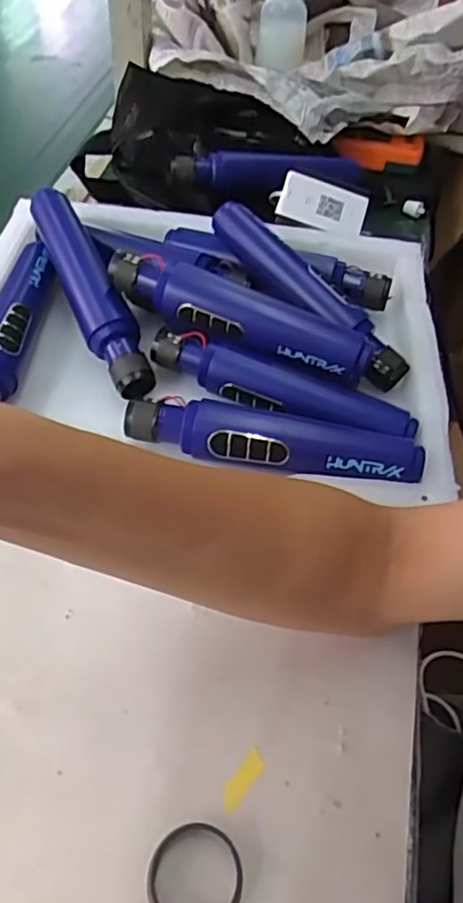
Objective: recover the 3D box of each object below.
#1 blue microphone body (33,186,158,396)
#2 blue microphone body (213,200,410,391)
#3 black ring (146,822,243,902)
[{"bbox_3d":[-0.107,-0.126,0.468,0.036,0.031,0.192,-21,69,-20],"label":"blue microphone body"},{"bbox_3d":[0.059,-0.121,0.478,0.188,0.026,0.030,46,59,9],"label":"blue microphone body"},{"bbox_3d":[-0.017,0.196,0.290,0.043,0.005,0.044,2,50,-3],"label":"black ring"}]

